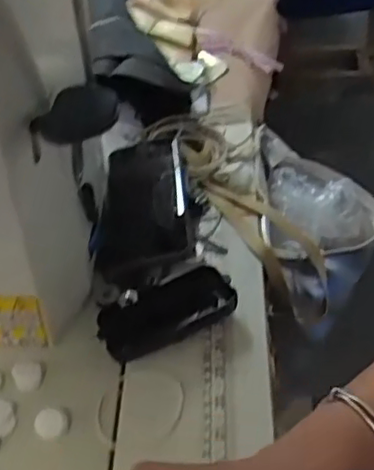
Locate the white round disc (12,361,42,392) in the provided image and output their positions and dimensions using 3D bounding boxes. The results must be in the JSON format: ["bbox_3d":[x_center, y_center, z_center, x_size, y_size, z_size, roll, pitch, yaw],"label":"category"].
[{"bbox_3d":[-0.123,0.107,0.496,0.022,0.011,0.024,-6,41,6],"label":"white round disc"}]

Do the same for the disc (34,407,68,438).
[{"bbox_3d":[-0.098,0.137,0.464,0.022,0.012,0.023,-6,41,6],"label":"disc"}]

